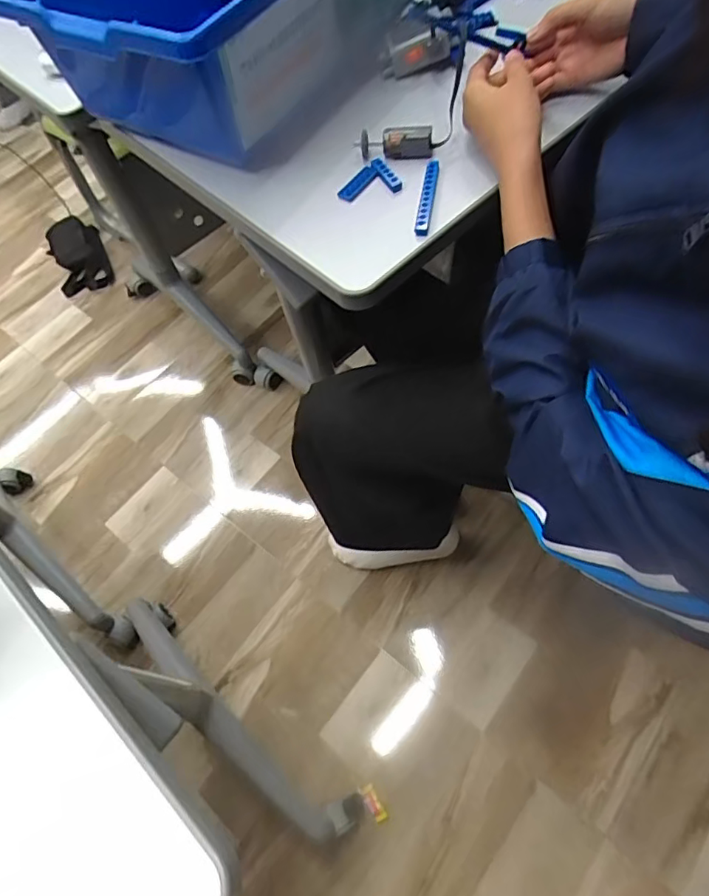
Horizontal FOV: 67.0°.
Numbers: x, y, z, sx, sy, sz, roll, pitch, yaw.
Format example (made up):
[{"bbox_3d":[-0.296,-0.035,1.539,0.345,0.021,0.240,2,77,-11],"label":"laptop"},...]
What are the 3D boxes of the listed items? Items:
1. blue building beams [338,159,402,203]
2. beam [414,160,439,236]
[{"bbox_3d":[0.014,-0.264,0.526,0.061,0.009,0.040,-11,71,8],"label":"blue building beams"},{"bbox_3d":[0.068,-0.236,0.505,0.013,0.013,0.101,6,62,12],"label":"beam"}]

